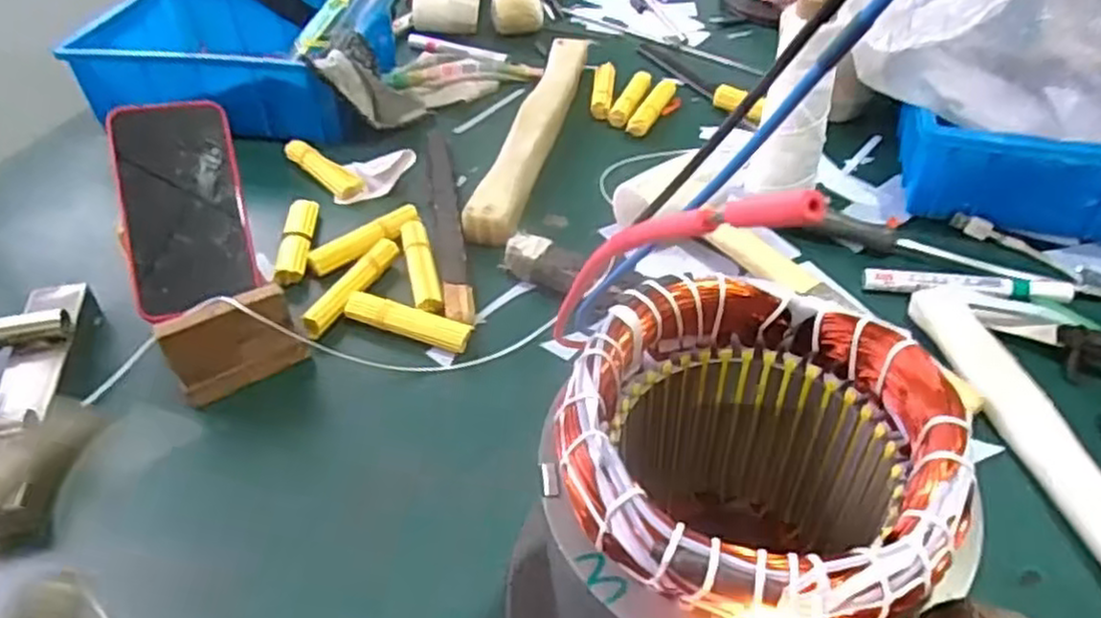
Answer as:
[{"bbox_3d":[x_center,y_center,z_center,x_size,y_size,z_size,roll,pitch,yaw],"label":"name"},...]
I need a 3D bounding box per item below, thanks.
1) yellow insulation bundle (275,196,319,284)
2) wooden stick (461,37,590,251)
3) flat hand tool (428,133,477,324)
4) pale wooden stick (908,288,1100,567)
[{"bbox_3d":[-0.207,-0.056,0.598,0.024,0.020,0.089,-3,43,-1],"label":"yellow insulation bundle"},{"bbox_3d":[-0.012,-0.176,0.708,0.046,0.026,0.327,8,44,11],"label":"wooden stick"},{"bbox_3d":[-0.088,-0.075,0.617,0.025,0.013,0.256,-8,43,-7],"label":"flat hand tool"},{"bbox_3d":[0.294,0.095,0.418,0.034,0.020,0.300,-7,43,-6],"label":"pale wooden stick"}]

